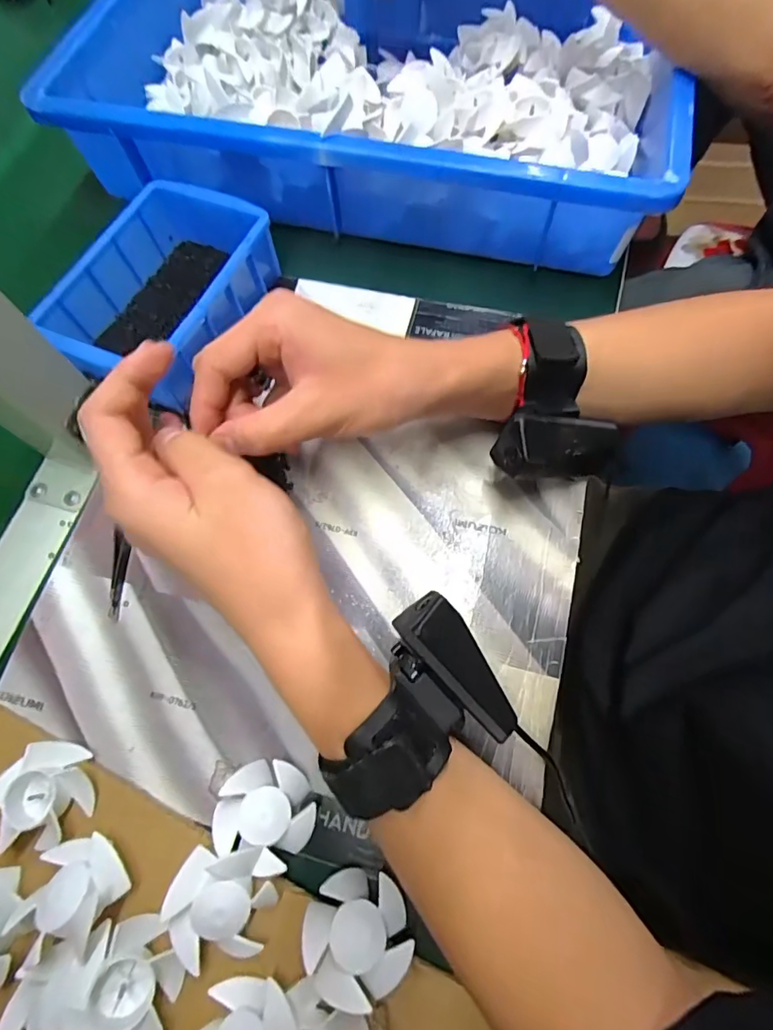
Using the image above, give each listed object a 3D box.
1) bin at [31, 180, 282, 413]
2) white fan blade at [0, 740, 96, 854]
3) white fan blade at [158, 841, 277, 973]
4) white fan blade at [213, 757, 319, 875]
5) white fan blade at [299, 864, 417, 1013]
[{"bbox_3d":[-0.146,-0.145,0.330,0.093,0.050,0.142,22,72,10],"label":"bin"},{"bbox_3d":[-0.164,0.135,0.240,0.038,0.023,0.042,-36,73,-11],"label":"white fan blade"},{"bbox_3d":[-0.070,0.168,0.215,0.042,0.027,0.042,-1,70,2],"label":"white fan blade"},{"bbox_3d":[-0.057,0.142,0.239,0.044,0.020,0.042,-1,70,2],"label":"white fan blade"},{"bbox_3d":[-0.013,0.181,0.214,0.045,0.023,0.040,5,70,4],"label":"white fan blade"}]

